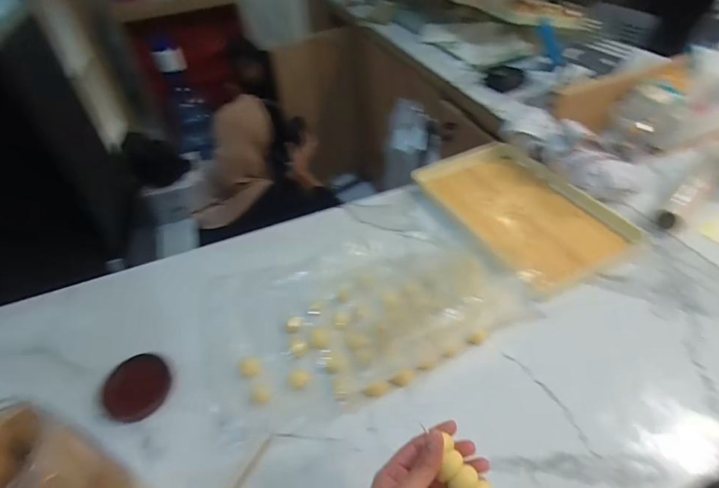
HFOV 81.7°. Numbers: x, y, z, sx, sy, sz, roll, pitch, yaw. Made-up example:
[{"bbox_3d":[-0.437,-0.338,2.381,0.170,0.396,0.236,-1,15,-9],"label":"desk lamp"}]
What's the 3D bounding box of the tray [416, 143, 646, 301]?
[{"bbox_3d":[0.276,-0.070,0.744,0.217,0.027,0.365,-22,47,-14],"label":"tray"}]

